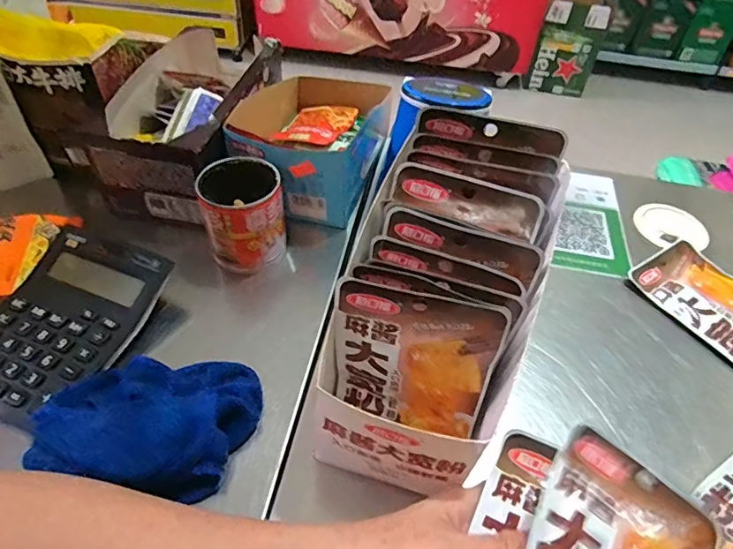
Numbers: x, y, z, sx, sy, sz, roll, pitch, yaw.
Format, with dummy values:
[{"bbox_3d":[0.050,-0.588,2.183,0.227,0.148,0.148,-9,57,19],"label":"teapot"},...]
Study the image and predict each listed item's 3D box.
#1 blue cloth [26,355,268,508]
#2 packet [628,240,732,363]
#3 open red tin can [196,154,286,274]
[{"bbox_3d":[-0.131,0.086,0.312,0.121,0.029,0.087,0,48,-5],"label":"blue cloth"},{"bbox_3d":[0.303,0.033,0.417,0.087,0.009,0.151,-23,53,-23],"label":"packet"},{"bbox_3d":[-0.102,-0.053,0.418,0.062,0.072,0.066,-11,50,-15],"label":"open red tin can"}]

